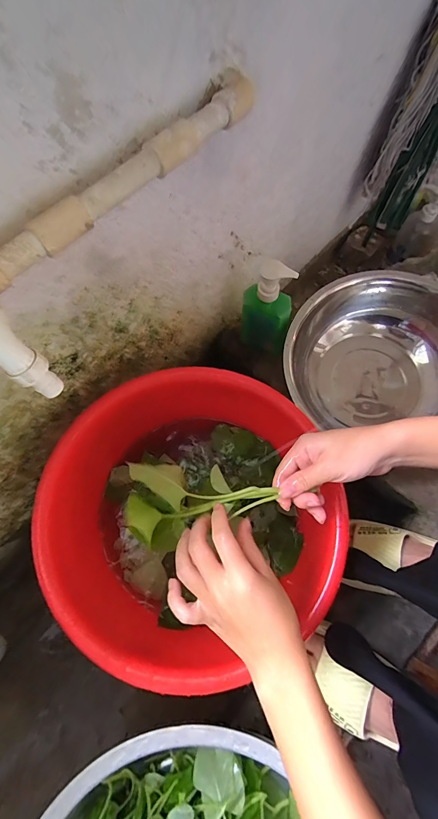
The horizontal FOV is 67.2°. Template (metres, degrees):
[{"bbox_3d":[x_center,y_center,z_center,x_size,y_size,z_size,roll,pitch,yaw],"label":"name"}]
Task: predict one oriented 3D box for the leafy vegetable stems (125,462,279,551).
[{"bbox_3d":[-0.021,0.069,0.308,0.122,0.076,0.084,-20,71,-6],"label":"leafy vegetable stems"}]

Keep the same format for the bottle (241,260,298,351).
[{"bbox_3d":[0.082,-0.163,0.589,0.085,0.213,0.064,11,71,5],"label":"bottle"}]

